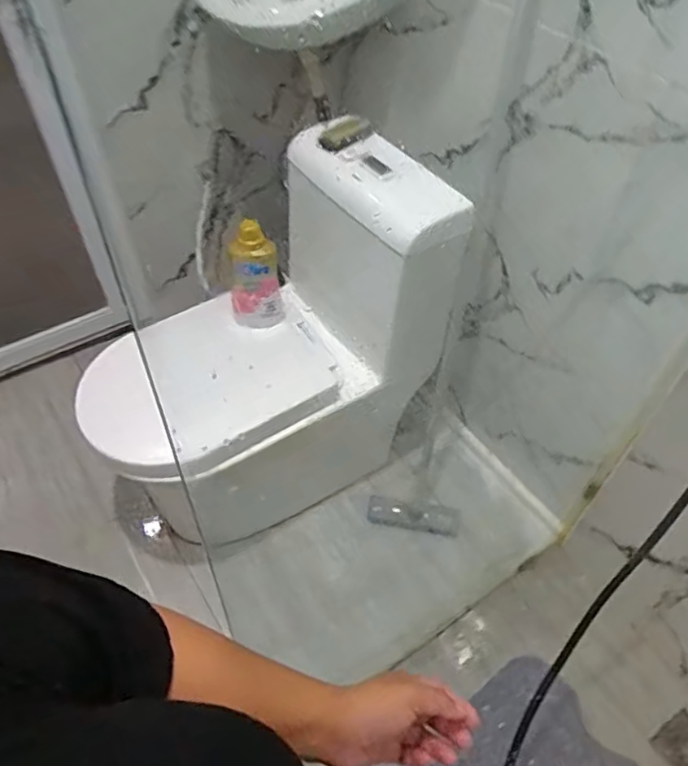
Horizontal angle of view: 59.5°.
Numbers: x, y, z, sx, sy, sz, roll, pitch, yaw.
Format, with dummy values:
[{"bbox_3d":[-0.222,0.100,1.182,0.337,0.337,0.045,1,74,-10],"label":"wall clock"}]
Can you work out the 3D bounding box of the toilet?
[{"bbox_3d":[-0.144,-0.047,1.323,0.764,0.743,0.399,-29,57,-24],"label":"toilet"}]

